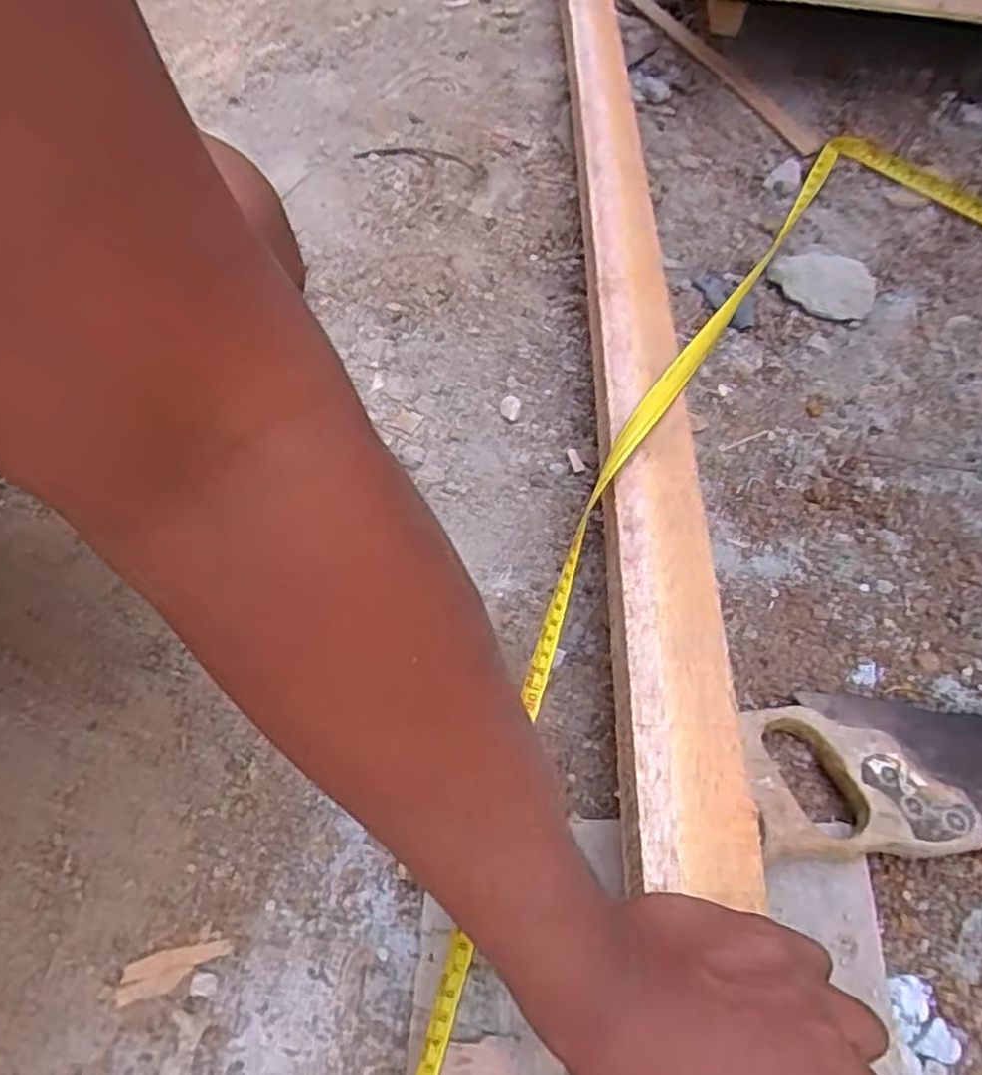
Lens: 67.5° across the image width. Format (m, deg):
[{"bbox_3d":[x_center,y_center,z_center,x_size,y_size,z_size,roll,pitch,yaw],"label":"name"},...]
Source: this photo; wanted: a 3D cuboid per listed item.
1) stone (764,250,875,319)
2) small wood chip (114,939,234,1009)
[{"bbox_3d":[0.313,-0.242,0.699,0.097,0.023,0.067,19,59,11],"label":"stone"},{"bbox_3d":[-0.168,0.227,0.387,0.059,0.004,0.019,-16,59,-10],"label":"small wood chip"}]

